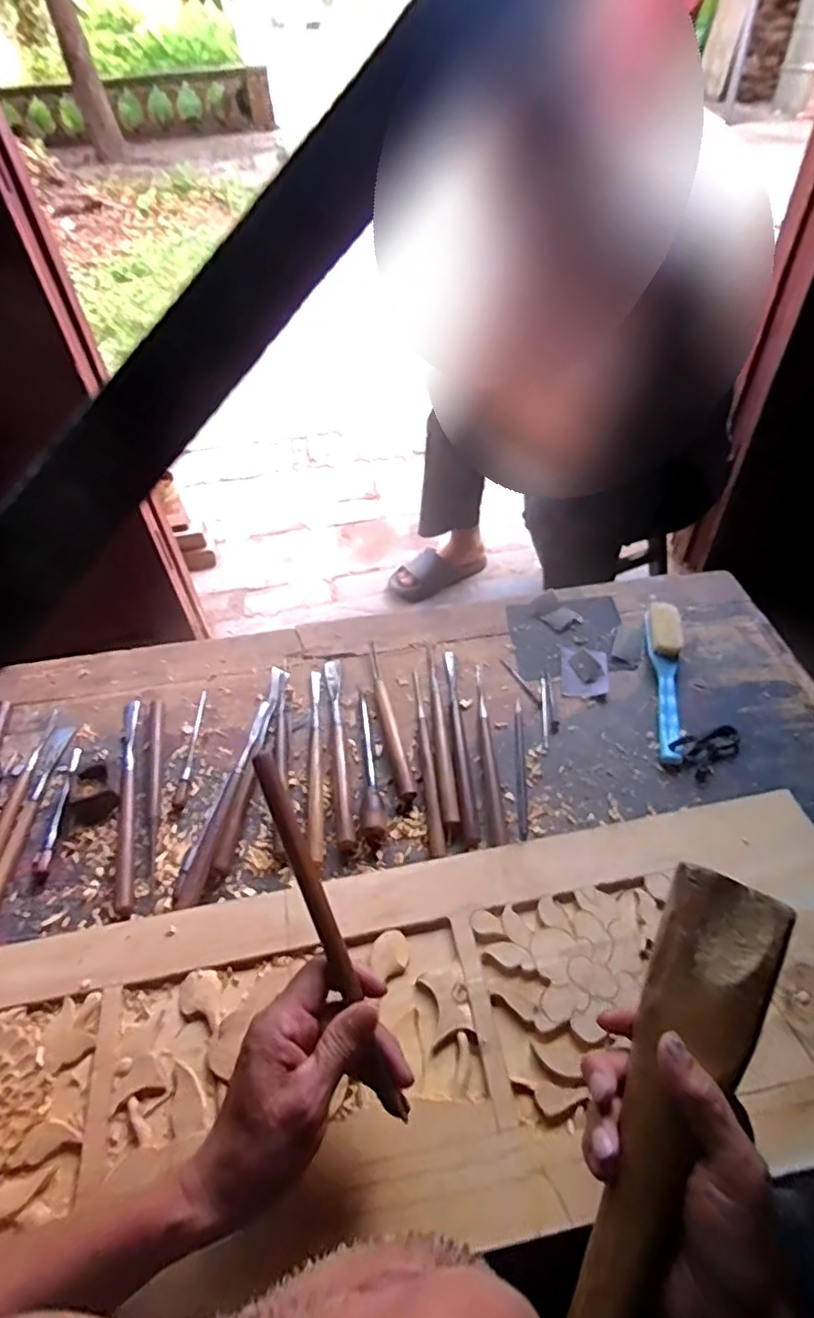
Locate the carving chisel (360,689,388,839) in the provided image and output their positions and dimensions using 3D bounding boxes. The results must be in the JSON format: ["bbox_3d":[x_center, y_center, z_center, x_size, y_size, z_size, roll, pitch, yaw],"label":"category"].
[{"bbox_3d":[-0.041,0.108,0.686,0.025,0.023,0.179,-6,49,-1],"label":"carving chisel"}]

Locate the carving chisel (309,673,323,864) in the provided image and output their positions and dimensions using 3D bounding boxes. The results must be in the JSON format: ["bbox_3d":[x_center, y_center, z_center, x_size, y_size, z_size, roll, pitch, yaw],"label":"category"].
[{"bbox_3d":[-0.102,0.108,0.698,0.013,0.012,0.249,-7,49,-1],"label":"carving chisel"}]

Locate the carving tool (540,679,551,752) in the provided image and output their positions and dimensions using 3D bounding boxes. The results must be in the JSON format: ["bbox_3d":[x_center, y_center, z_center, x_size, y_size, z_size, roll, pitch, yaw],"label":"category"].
[{"bbox_3d":[0.160,0.060,0.725,0.009,0.004,0.097,2,50,6],"label":"carving tool"}]

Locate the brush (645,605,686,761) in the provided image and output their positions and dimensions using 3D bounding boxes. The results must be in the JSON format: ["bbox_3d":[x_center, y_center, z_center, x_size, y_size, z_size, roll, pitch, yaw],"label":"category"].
[{"bbox_3d":[0.300,0.017,0.730,0.038,0.036,0.230,8,51,11],"label":"brush"}]

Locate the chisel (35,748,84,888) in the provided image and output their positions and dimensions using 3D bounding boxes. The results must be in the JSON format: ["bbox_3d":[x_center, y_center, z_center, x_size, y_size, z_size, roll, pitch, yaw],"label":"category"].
[{"bbox_3d":[-0.374,0.165,0.678,0.017,0.016,0.159,-4,49,1],"label":"chisel"}]

